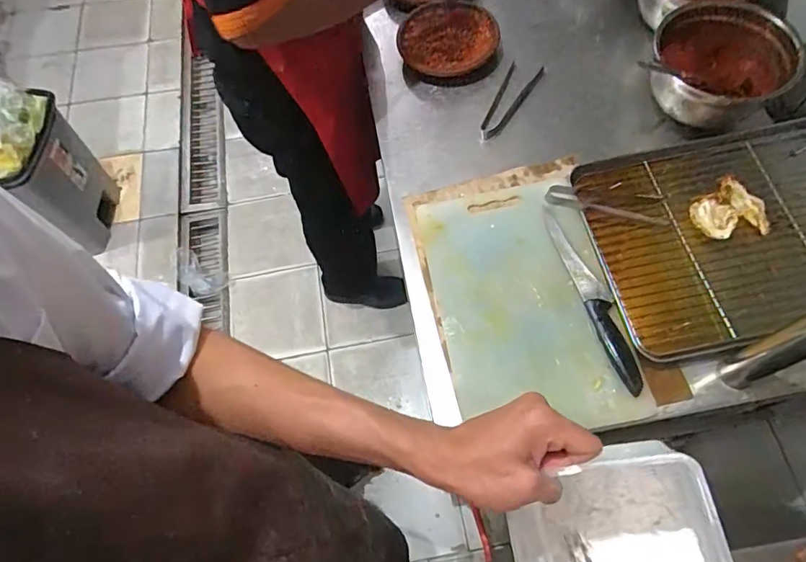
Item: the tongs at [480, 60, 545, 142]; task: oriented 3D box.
[{"bbox_3d":[0.173,-0.291,0.827,0.052,0.011,0.170,23,68,13],"label":"tongs"}]

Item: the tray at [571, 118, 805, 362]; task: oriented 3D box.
[{"bbox_3d":[0.458,-0.073,0.699,0.389,0.025,0.292,-13,65,-3],"label":"tray"}]

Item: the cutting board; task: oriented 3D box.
[{"bbox_3d":[0.158,0.021,0.685,0.222,0.025,0.357,-11,65,-2],"label":"cutting board"}]

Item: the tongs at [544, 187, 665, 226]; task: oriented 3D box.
[{"bbox_3d":[0.286,-0.115,0.719,0.166,0.031,0.043,8,66,7],"label":"tongs"}]

